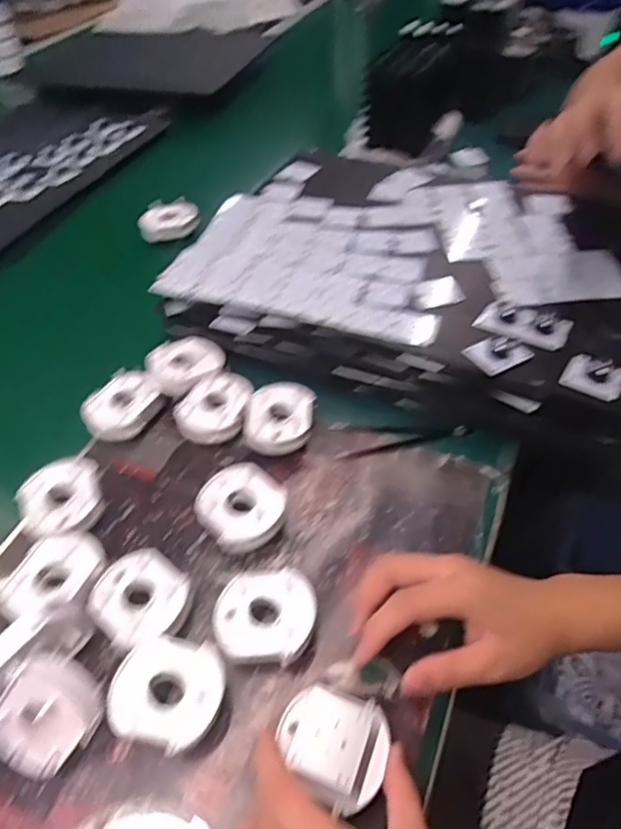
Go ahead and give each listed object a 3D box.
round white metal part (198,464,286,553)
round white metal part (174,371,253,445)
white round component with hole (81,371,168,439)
[{"bbox_3d":[-0.054,0.082,0.475,0.068,0.035,0.075,-30,54,-22],"label":"round white metal part"},{"bbox_3d":[-0.090,-0.003,0.555,0.059,0.032,0.078,28,55,25],"label":"round white metal part"},{"bbox_3d":[-0.185,-0.009,0.560,0.064,0.020,0.075,30,56,26],"label":"white round component with hole"}]

